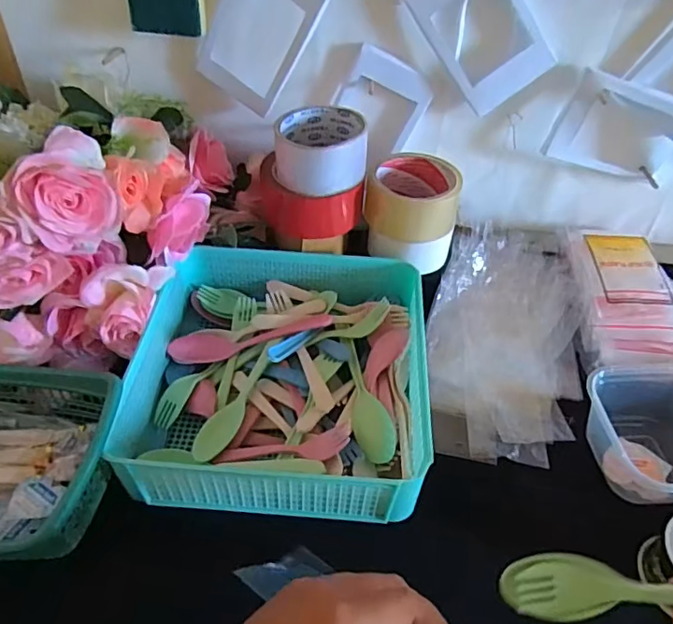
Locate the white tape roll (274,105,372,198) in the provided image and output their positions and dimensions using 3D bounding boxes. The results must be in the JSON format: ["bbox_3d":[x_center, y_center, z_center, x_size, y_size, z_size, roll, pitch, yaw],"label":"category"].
[{"bbox_3d":[-0.014,-0.160,0.528,0.085,0.053,0.085,2,44,-2],"label":"white tape roll"}]

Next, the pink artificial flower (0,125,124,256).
[{"bbox_3d":[-0.217,-0.087,0.428,0.080,0.087,0.058,-21,49,-23],"label":"pink artificial flower"}]

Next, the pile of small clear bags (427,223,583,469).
[{"bbox_3d":[0.176,0.018,0.560,0.148,0.029,0.288,10,55,1],"label":"pile of small clear bags"}]

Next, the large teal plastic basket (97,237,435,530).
[{"bbox_3d":[-0.045,0.044,0.503,0.243,0.070,0.271,5,44,2],"label":"large teal plastic basket"}]

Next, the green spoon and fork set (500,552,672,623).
[{"bbox_3d":[0.166,0.147,0.280,0.151,0.019,0.032,-4,42,18],"label":"green spoon and fork set"}]

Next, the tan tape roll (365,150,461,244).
[{"bbox_3d":[0.077,-0.121,0.558,0.092,0.061,0.082,5,44,2],"label":"tan tape roll"}]

